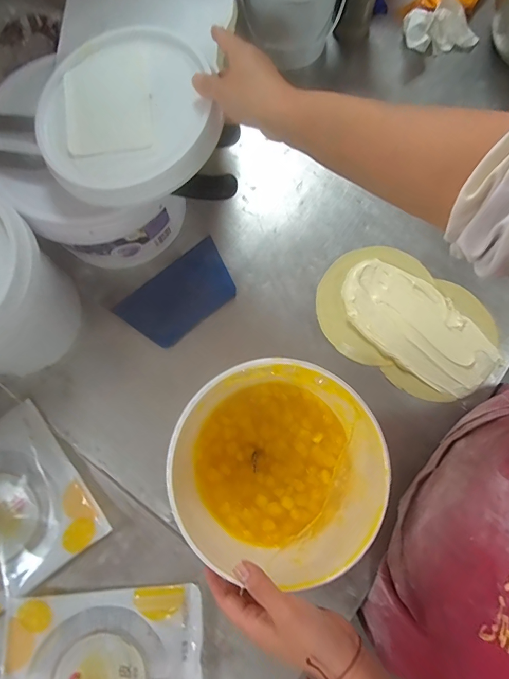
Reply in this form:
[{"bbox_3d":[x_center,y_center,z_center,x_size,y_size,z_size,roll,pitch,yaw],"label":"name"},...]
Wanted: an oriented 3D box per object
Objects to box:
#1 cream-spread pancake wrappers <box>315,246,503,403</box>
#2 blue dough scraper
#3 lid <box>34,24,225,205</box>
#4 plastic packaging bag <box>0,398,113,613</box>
[{"bbox_3d":[0.223,-0.025,0.576,0.261,0.023,0.176,32,79,6],"label":"cream-spread pancake wrappers"},{"bbox_3d":[-0.110,-0.066,0.584,0.170,0.010,0.101,-39,81,-8],"label":"blue dough scraper"},{"bbox_3d":[-0.134,-0.242,0.417,0.188,0.026,0.190,-1,82,5],"label":"lid"},{"bbox_3d":[-0.337,0.227,0.505,0.222,0.045,0.204,-35,81,-8],"label":"plastic packaging bag"}]

